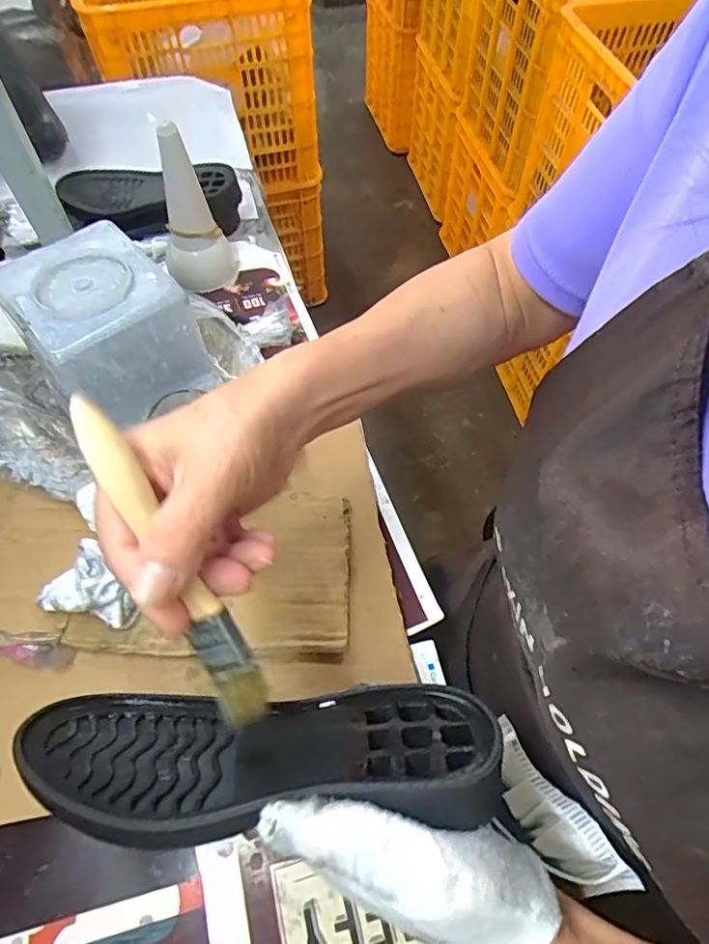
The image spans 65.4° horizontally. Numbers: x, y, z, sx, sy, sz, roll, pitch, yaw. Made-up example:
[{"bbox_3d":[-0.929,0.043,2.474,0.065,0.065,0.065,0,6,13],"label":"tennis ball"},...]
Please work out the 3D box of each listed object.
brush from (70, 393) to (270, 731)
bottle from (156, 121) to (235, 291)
[{"bbox_3d":[-0.073,0.039,0.221,0.020,0.010,0.146,-29,98,-16],"label":"brush"},{"bbox_3d":[-0.153,-0.240,0.513,0.049,0.157,0.052,-40,67,-21],"label":"bottle"}]

